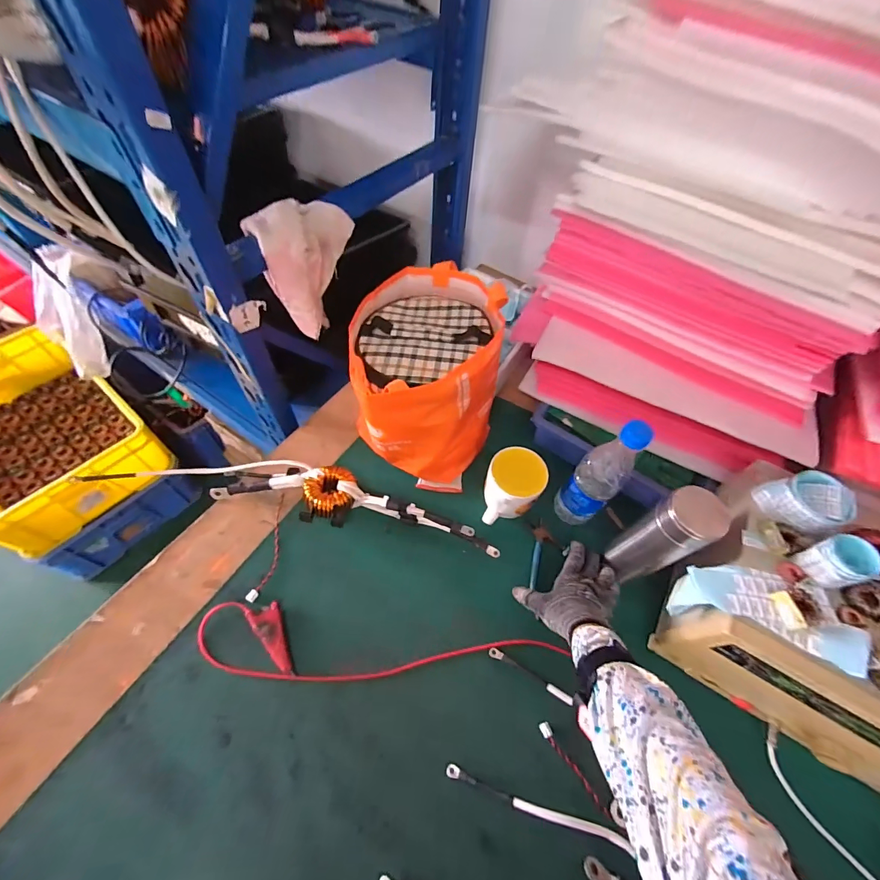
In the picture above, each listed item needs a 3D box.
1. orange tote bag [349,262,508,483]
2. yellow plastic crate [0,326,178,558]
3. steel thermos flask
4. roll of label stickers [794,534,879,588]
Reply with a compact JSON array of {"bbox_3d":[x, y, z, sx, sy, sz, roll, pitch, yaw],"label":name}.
[{"bbox_3d":[-0.017,-0.086,0.605,0.210,0.229,0.234,1,57,-3],"label":"orange tote bag"},{"bbox_3d":[-1.140,-0.015,1.126,0.566,0.232,0.425,39,62,19],"label":"yellow plastic crate"},{"bbox_3d":[0.274,0.124,0.491,0.055,0.177,0.062,-18,60,-15],"label":"steel thermos flask"},{"bbox_3d":[0.416,0.129,0.410,0.047,0.045,0.046,-13,59,-12],"label":"roll of label stickers"}]

